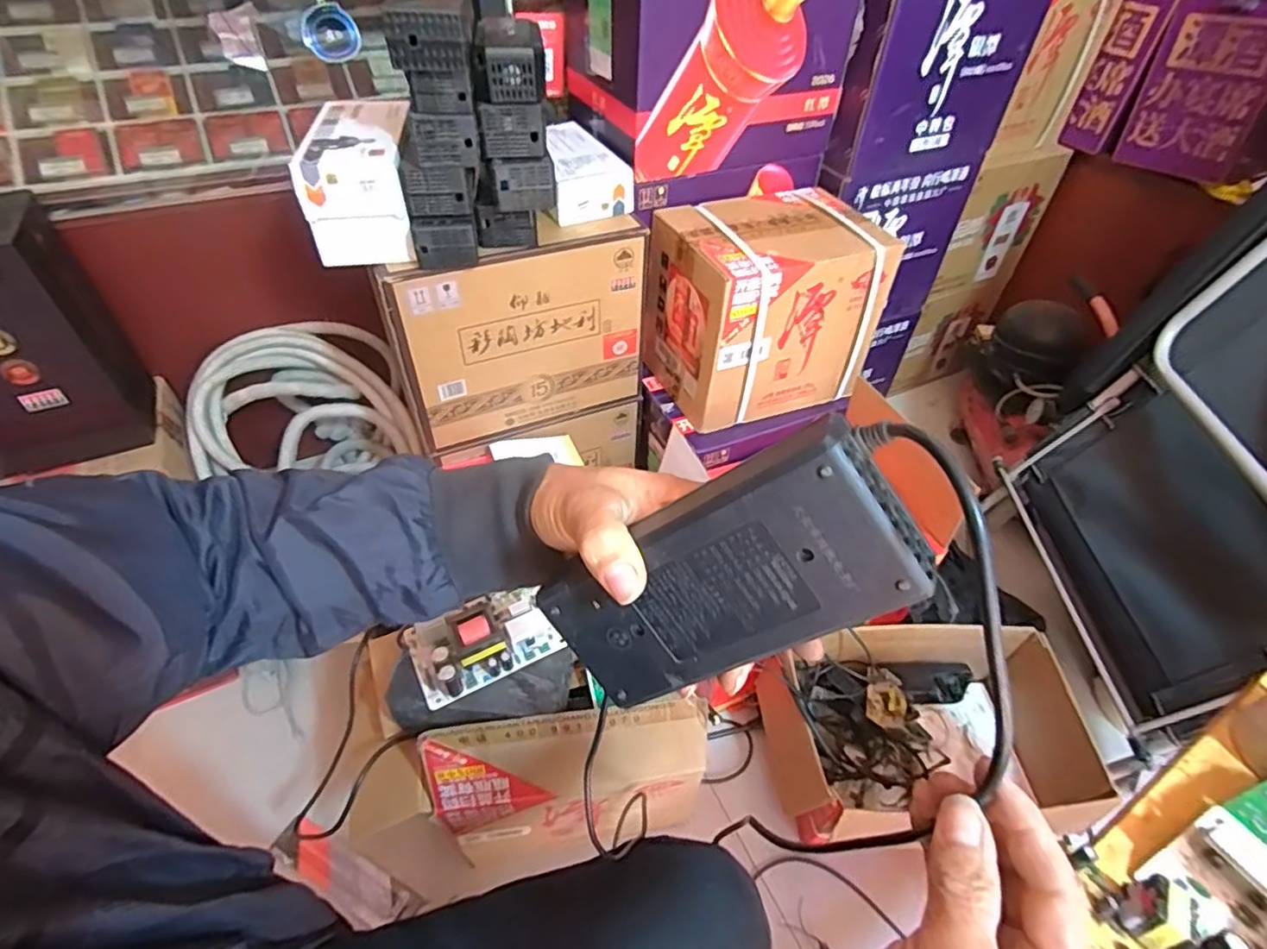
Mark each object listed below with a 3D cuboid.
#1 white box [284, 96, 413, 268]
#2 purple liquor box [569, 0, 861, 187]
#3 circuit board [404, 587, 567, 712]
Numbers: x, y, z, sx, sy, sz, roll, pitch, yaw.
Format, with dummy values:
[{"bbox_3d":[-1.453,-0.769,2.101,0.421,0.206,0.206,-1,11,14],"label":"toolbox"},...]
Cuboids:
[{"bbox_3d":[-0.363,-0.397,0.847,0.120,0.127,0.222,-6,48,-9],"label":"white box"},{"bbox_3d":[0.112,-0.691,0.968,0.370,0.322,0.256,-18,50,-19],"label":"purple liquor box"},{"bbox_3d":[-0.175,0.177,0.720,0.164,0.049,0.113,-21,52,-21],"label":"circuit board"}]

